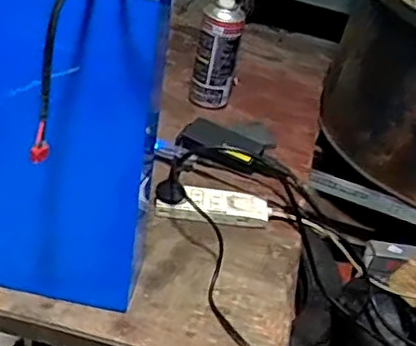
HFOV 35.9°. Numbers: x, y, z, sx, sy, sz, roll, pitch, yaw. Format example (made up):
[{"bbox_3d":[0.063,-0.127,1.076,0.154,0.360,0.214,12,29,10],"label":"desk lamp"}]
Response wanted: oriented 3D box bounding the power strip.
[{"bbox_3d":[0.009,0.041,0.825,0.144,0.027,0.038,9,37,-7],"label":"power strip"}]

